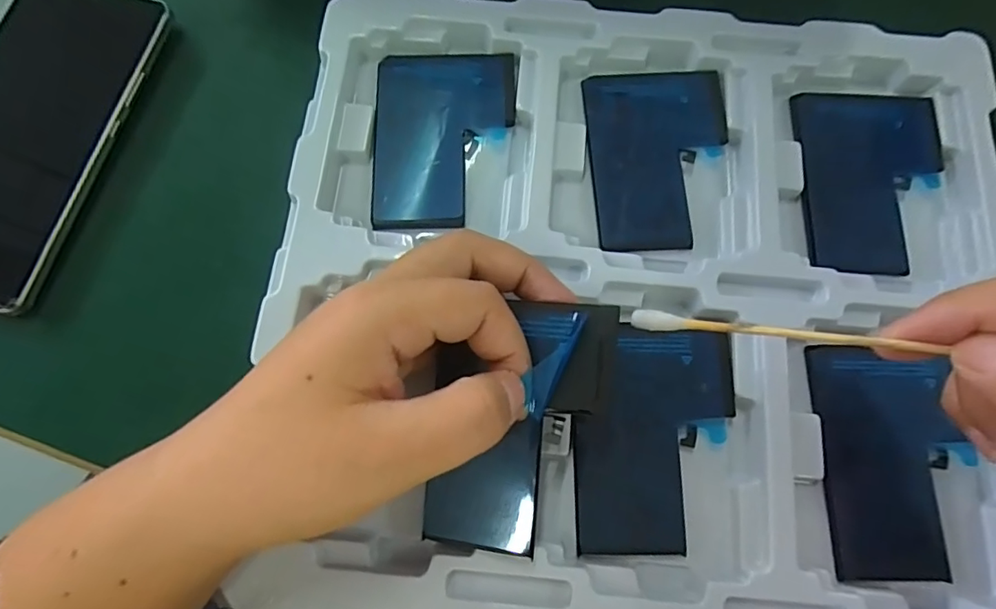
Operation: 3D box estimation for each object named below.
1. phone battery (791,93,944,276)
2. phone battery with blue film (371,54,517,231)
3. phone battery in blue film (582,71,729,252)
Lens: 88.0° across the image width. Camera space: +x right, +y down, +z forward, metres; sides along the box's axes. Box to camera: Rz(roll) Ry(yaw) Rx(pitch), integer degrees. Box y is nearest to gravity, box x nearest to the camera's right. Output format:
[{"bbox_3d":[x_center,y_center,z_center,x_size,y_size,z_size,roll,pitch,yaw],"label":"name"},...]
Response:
[{"bbox_3d":[0.172,-0.057,0.237,0.065,0.004,0.091,4,73,1],"label":"phone battery"},{"bbox_3d":[-0.025,-0.079,0.242,0.064,0.005,0.094,1,73,1],"label":"phone battery with blue film"},{"bbox_3d":[0.074,-0.069,0.240,0.064,0.004,0.092,0,73,0],"label":"phone battery in blue film"}]

